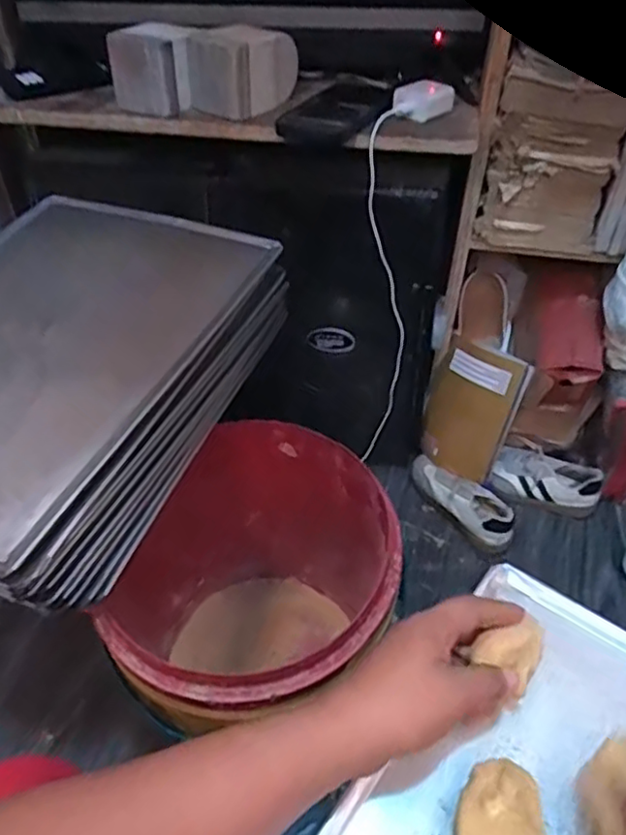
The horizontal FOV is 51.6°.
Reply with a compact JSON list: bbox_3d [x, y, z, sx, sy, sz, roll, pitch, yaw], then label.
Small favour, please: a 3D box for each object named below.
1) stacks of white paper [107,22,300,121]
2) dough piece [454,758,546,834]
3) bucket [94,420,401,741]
[{"bbox_3d":[-0.118,-0.388,0.727,0.212,0.084,0.069,-9,44,-8],"label":"stacks of white paper"},{"bbox_3d":[0.109,0.236,0.377,0.047,0.027,0.061,13,45,15],"label":"dough piece"},{"bbox_3d":[-0.057,0.216,0.709,0.268,0.318,0.279,-1,43,1],"label":"bucket"}]

